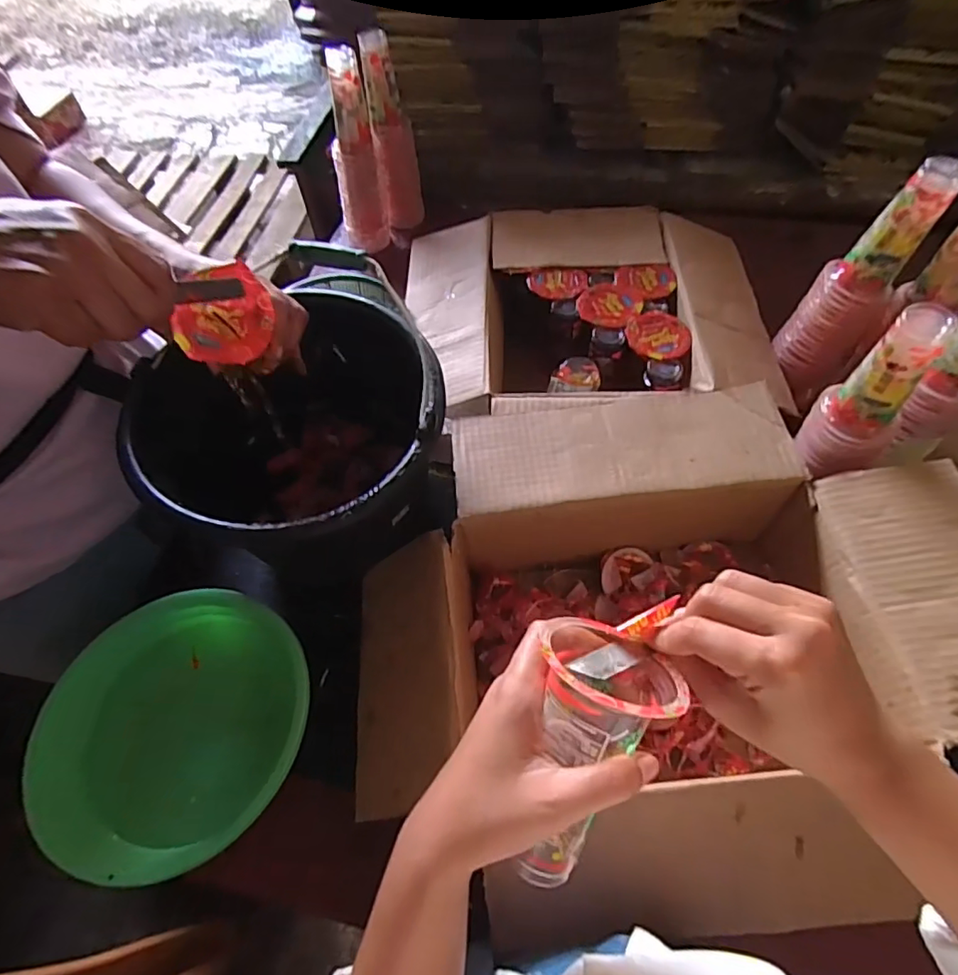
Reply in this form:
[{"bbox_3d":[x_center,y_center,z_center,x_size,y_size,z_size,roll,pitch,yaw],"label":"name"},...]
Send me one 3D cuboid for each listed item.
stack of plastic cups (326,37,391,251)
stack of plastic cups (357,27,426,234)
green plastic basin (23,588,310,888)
[{"bbox_3d":[-0.195,-0.505,0.850,0.073,0.259,0.082,-14,60,-5],"label":"stack of plastic cups"},{"bbox_3d":[-0.132,-0.544,0.872,0.063,0.265,0.072,-6,59,0],"label":"stack of plastic cups"},{"bbox_3d":[-0.269,0.213,0.495,0.235,0.074,0.220,-1,59,2],"label":"green plastic basin"}]

